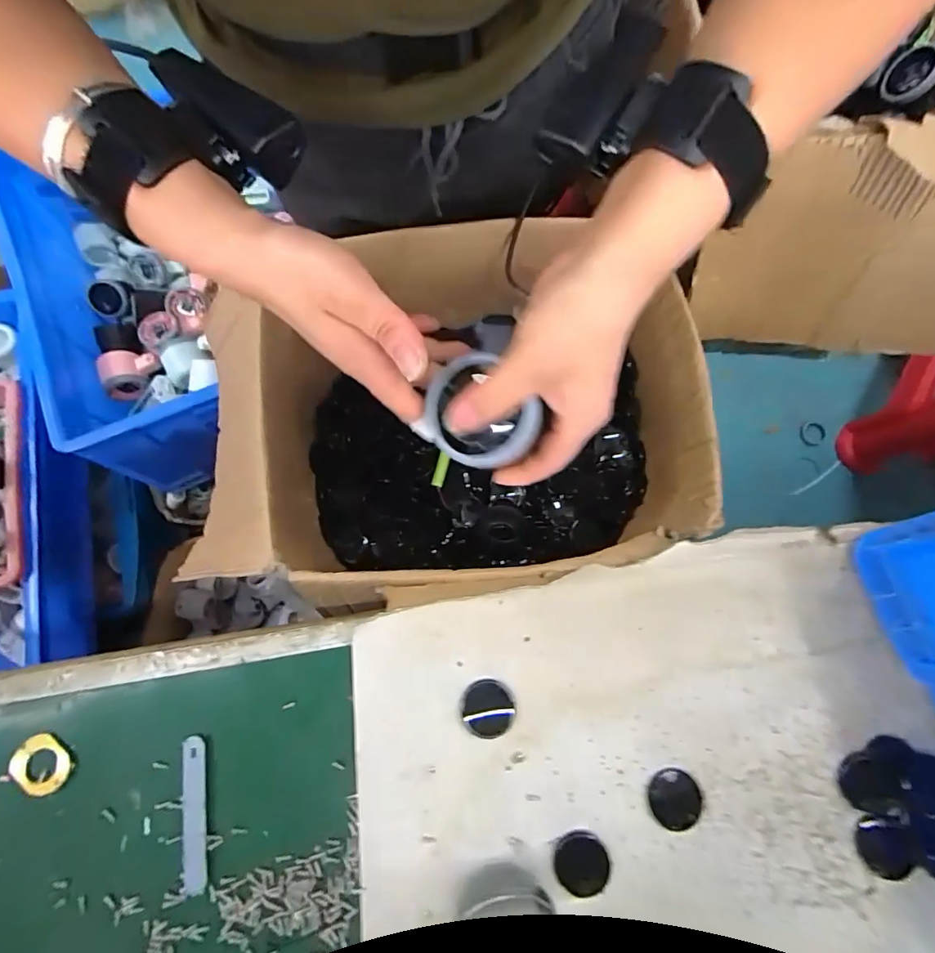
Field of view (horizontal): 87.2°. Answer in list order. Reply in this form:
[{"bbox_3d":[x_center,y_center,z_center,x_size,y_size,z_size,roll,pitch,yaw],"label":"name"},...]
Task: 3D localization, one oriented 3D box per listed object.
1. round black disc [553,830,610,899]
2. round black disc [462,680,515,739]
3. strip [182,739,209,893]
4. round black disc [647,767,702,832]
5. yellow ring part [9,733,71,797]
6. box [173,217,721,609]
[{"bbox_3d":[0.077,0.262,0.332,0.036,0.005,0.036,0,78,-1],"label":"round black disc"},{"bbox_3d":[0.015,0.166,0.349,0.035,0.008,0.037,0,78,-1],"label":"round black disc"},{"bbox_3d":[-0.188,0.232,0.338,0.016,0.005,0.097,-8,78,-3],"label":"strip"},{"bbox_3d":[0.144,0.226,0.342,0.034,0.004,0.039,-22,80,-6],"label":"round black disc"},{"bbox_3d":[-0.299,0.202,0.343,0.040,0.005,0.032,37,80,6],"label":"yellow ring part"},{"bbox_3d":[0.005,-0.051,0.534,0.397,0.237,0.328,-11,79,-3],"label":"box"}]

